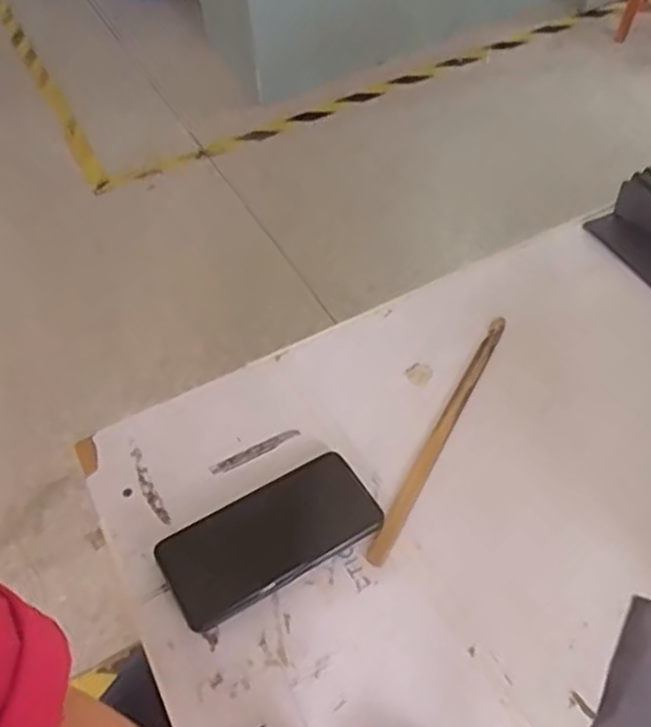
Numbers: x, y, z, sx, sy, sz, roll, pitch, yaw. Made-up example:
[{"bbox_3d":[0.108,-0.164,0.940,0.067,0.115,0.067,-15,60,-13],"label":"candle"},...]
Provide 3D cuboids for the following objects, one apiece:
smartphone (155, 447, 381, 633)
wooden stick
[{"bbox_3d":[-0.043,0.133,0.551,0.165,0.015,0.080,-27,54,-16],"label":"smartphone"},{"bbox_3d":[0.099,0.055,0.600,0.016,0.007,0.260,21,56,21],"label":"wooden stick"}]

